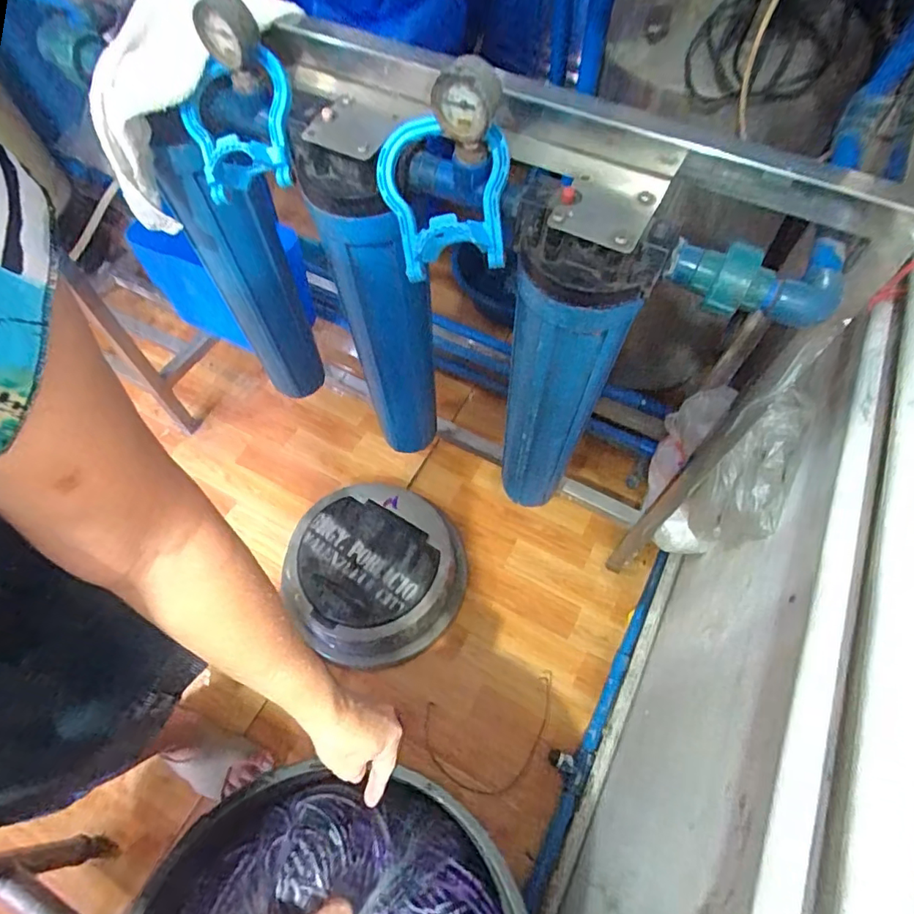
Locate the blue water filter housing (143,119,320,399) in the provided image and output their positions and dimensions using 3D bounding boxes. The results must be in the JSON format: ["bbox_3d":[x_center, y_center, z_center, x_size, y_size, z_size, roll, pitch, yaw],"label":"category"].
[{"bbox_3d":[-0.291,-0.246,0.784,0.117,0.514,0.101,-25,63,-14],"label":"blue water filter housing"}]

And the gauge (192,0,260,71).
[{"bbox_3d":[-0.202,-0.376,0.467,0.056,0.058,0.027,35,65,18],"label":"gauge"}]

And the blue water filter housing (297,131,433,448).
[{"bbox_3d":[-0.093,-0.143,0.708,0.116,0.502,0.102,-9,60,-6],"label":"blue water filter housing"}]

